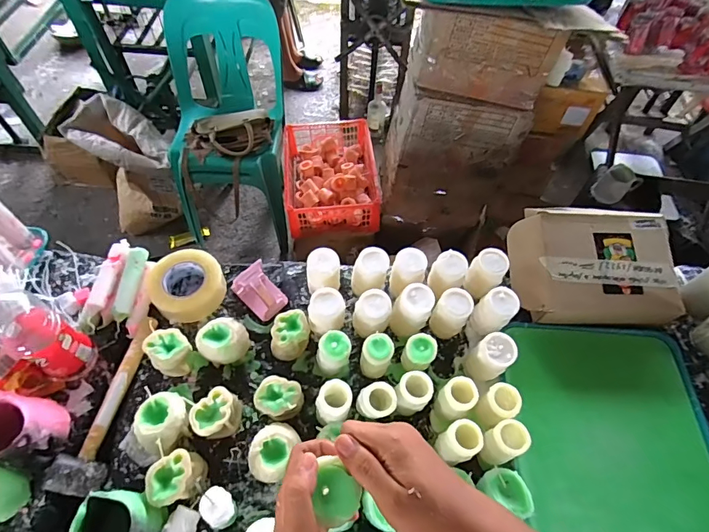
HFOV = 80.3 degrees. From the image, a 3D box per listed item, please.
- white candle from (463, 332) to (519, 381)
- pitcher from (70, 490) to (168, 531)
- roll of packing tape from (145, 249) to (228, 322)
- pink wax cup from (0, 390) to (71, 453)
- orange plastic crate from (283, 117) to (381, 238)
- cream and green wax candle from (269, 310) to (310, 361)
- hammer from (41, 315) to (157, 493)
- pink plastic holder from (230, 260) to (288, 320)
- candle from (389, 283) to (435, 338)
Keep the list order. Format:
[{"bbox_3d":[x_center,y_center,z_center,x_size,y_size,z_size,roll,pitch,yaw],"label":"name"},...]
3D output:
[{"bbox_3d":[0.235,0.161,0.726,0.057,0.095,0.059,1,58,-2],"label":"white candle"},{"bbox_3d":[-0.315,0.362,0.575,0.091,0.104,0.090,-2,58,-4],"label":"pitcher"},{"bbox_3d":[-0.319,0.038,0.810,0.128,0.061,0.134,1,58,-2],"label":"roll of packing tape"},{"bbox_3d":[-0.498,0.238,0.630,0.080,0.101,0.078,1,58,-2],"label":"pink wax cup"},{"bbox_3d":[-0.090,-0.332,1.524,0.320,0.132,0.458,-5,59,-6],"label":"orange plastic crate"},{"bbox_3d":[-0.115,0.128,0.756,0.071,0.079,0.074,0,58,-3],"label":"cream and green wax candle"},{"bbox_3d":[-0.411,0.218,0.703,0.065,0.036,0.290,6,58,1],"label":"hammer"},{"bbox_3d":[-0.178,0.043,0.792,0.070,0.082,0.092,-37,67,-22],"label":"pink plastic holder"},{"bbox_3d":[0.102,0.088,0.769,0.061,0.109,0.067,1,58,-2],"label":"candle"}]

